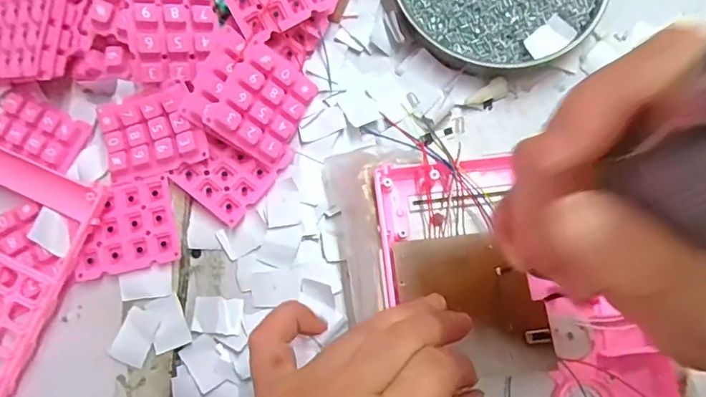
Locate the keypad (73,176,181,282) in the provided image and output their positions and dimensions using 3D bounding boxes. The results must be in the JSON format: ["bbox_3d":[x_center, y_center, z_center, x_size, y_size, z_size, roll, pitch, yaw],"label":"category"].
[{"bbox_3d":[-0.129,0.016,0.293,0.055,0.006,0.048,-12,79,-3],"label":"keypad"}]

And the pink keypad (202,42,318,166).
[{"bbox_3d":[-0.052,-0.057,0.302,0.048,0.009,0.058,34,75,-23],"label":"pink keypad"}]

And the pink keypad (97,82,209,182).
[{"bbox_3d":[-0.115,-0.039,0.297,0.055,0.017,0.047,-14,79,-3],"label":"pink keypad"}]

